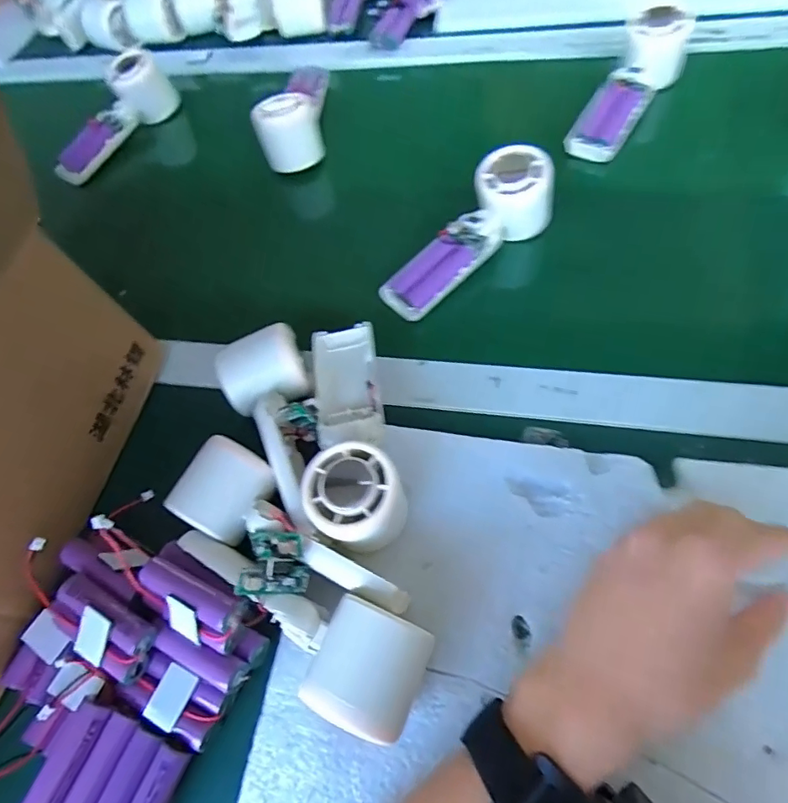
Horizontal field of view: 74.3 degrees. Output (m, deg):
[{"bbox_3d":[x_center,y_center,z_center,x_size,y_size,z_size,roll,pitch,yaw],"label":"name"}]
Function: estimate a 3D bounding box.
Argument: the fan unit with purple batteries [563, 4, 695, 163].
[{"bbox_3d":[0.219,-0.299,0.486,0.056,0.069,0.159,33,67,19],"label":"fan unit with purple batteries"}]

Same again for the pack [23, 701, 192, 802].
[{"bbox_3d":[-0.158,0.210,0.282,0.069,0.015,0.064,16,66,18],"label":"pack"}]

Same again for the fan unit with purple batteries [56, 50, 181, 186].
[{"bbox_3d":[-0.326,-0.322,0.599,0.063,0.073,0.165,37,86,21],"label":"fan unit with purple batteries"}]

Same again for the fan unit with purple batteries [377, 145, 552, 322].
[{"bbox_3d":[0.062,-0.135,0.434,0.167,0.043,0.059,-44,66,2],"label":"fan unit with purple batteries"}]

